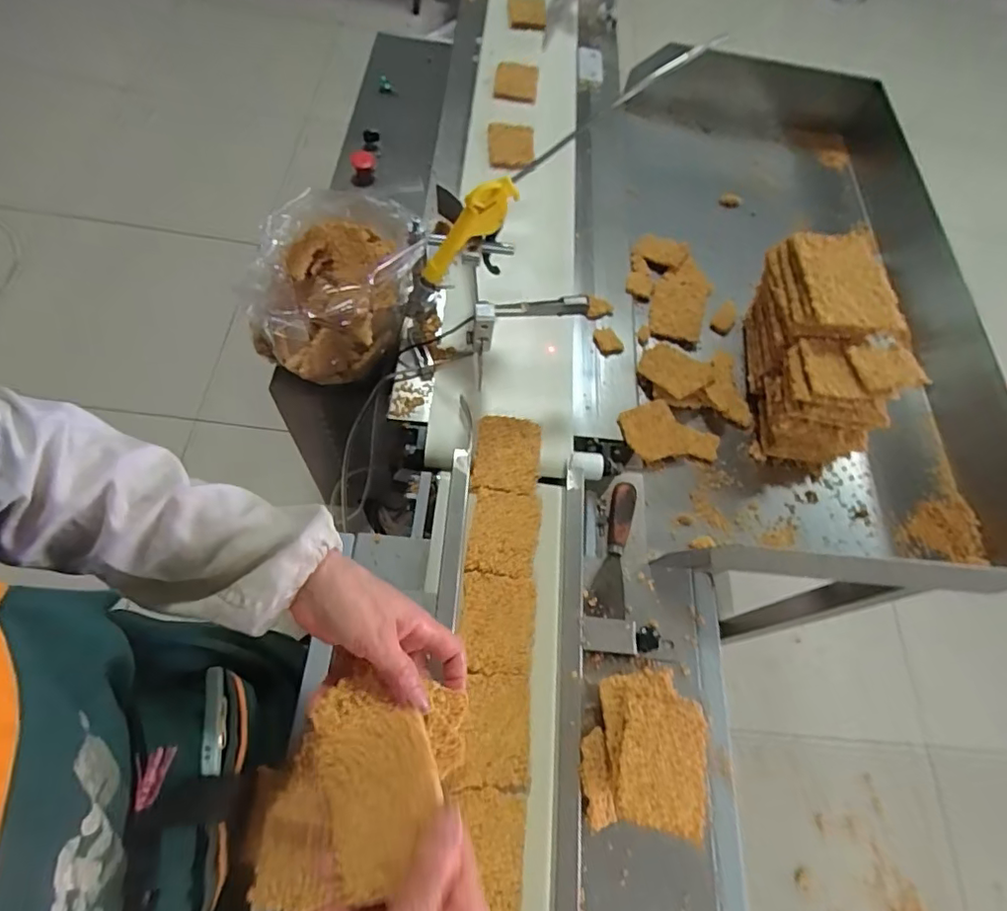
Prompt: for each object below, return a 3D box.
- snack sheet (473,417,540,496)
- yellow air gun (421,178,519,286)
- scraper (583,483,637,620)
[{"bbox_3d":[0.004,-0.002,0.614,0.070,0.012,0.087,9,63,-4],"label":"snack sheet"},{"bbox_3d":[-0.041,-0.237,0.597,0.048,0.138,0.022,10,51,-47],"label":"yellow air gun"},{"bbox_3d":[0.117,0.097,0.582,0.041,0.025,0.145,16,63,0],"label":"scraper"}]

